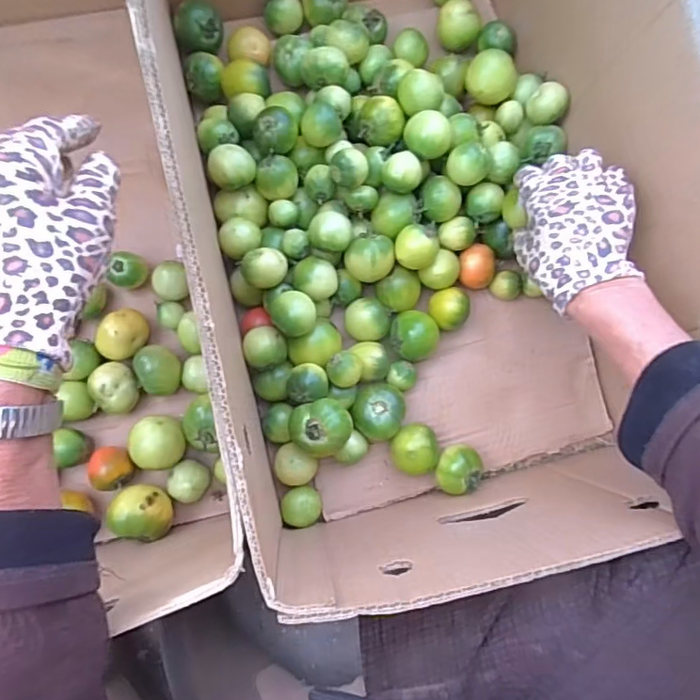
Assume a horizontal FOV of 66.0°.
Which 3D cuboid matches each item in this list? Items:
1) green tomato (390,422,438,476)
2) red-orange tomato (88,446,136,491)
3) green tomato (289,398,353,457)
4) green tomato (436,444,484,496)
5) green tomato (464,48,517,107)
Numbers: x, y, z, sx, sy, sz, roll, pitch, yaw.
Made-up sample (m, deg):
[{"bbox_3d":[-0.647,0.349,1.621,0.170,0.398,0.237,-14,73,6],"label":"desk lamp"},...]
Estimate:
[{"bbox_3d":[0.057,0.089,0.487,0.043,0.039,0.045,1,83,-5],"label":"green tomato"},{"bbox_3d":[-0.203,0.100,0.465,0.033,0.029,0.036,1,83,-5],"label":"red-orange tomato"},{"bbox_3d":[-0.025,0.065,0.454,0.050,0.040,0.046,-1,83,-5],"label":"green tomato"},{"bbox_3d":[0.099,0.108,0.490,0.042,0.042,0.043,1,83,-5],"label":"green tomato"},{"bbox_3d":[0.131,-0.253,0.507,0.045,0.039,0.039,26,81,-1],"label":"green tomato"}]

